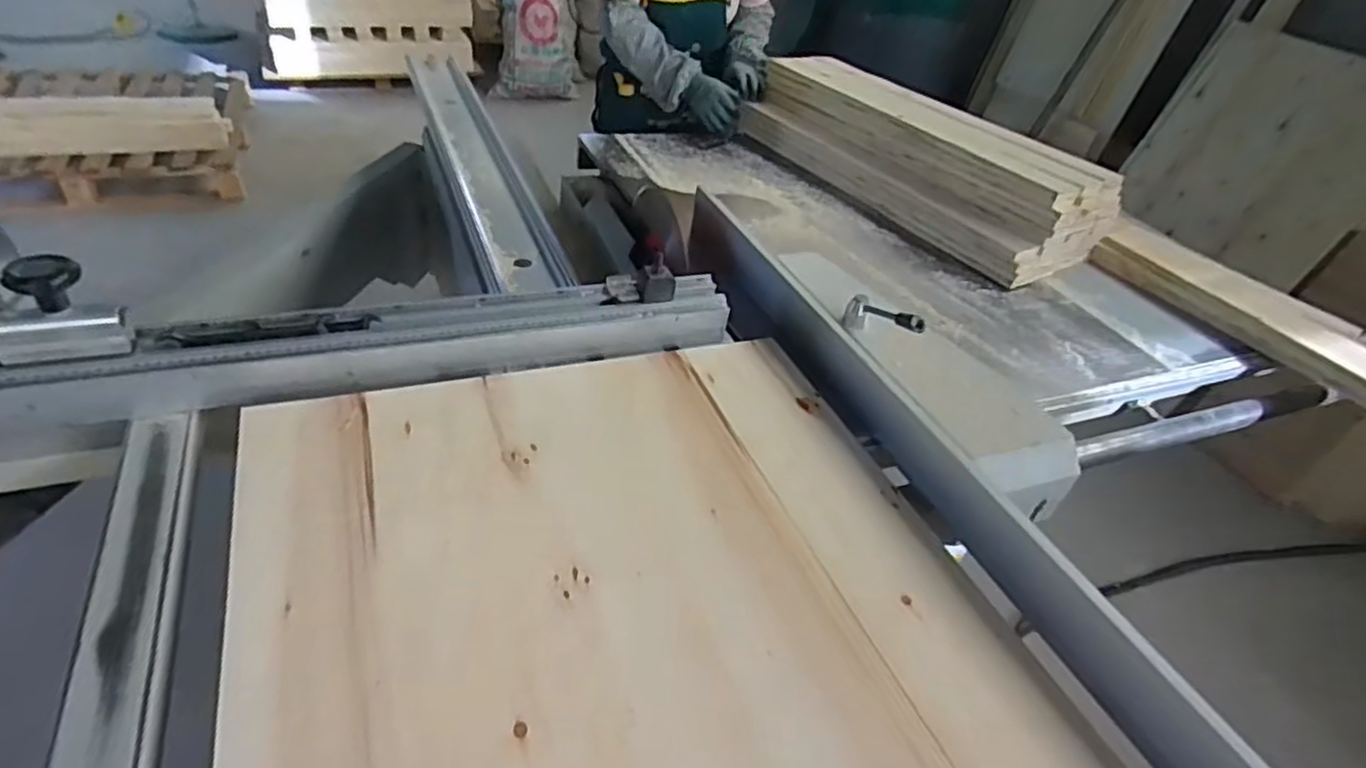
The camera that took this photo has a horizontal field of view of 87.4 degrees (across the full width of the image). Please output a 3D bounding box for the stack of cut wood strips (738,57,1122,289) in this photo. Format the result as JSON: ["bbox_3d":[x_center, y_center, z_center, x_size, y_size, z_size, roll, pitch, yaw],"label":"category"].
[{"bbox_3d":[0.439,-0.462,1.448,0.300,0.184,0.778,-23,45,-32],"label":"stack of cut wood strips"}]

